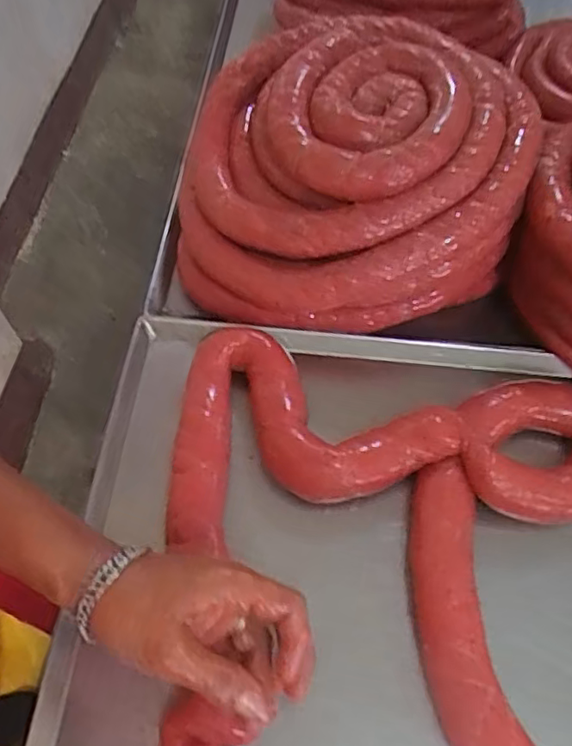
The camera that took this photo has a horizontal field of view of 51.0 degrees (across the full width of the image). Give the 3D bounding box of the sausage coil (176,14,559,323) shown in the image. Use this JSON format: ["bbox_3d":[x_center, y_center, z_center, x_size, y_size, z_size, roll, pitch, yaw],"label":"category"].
[{"bbox_3d":[0.059,-0.182,0.560,0.300,0.166,0.274,0,57,-1],"label":"sausage coil"}]

